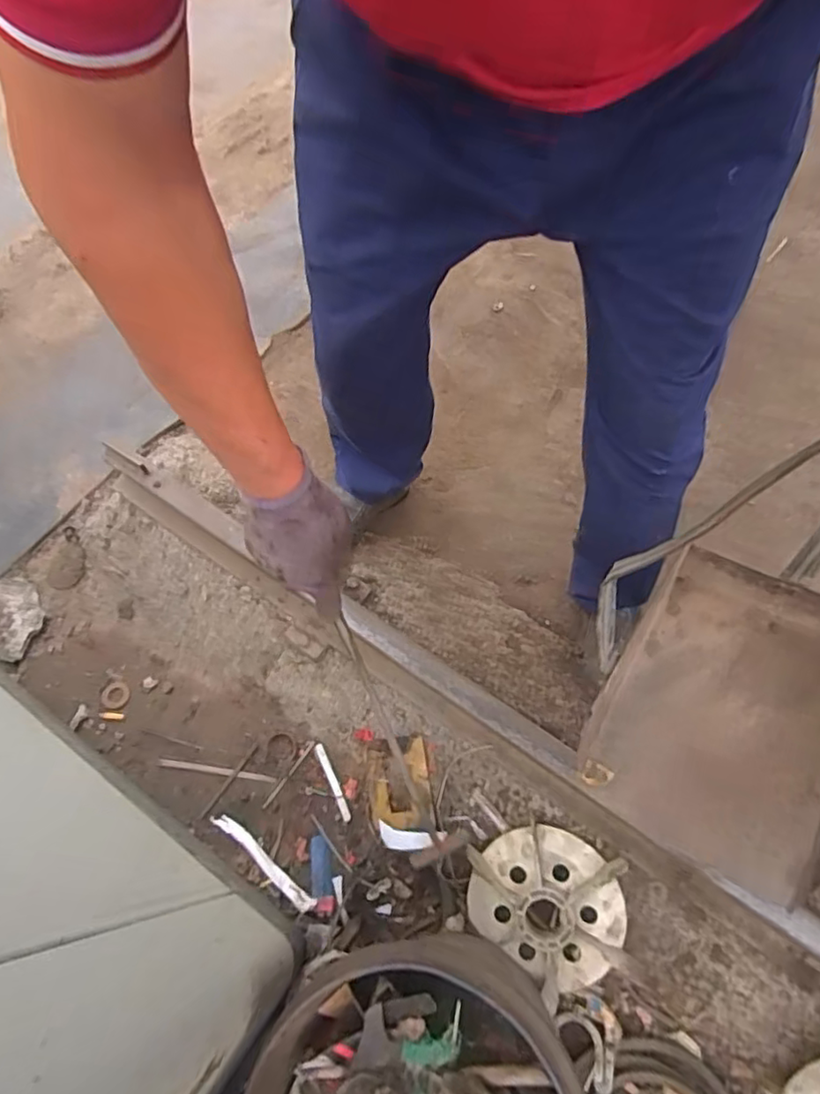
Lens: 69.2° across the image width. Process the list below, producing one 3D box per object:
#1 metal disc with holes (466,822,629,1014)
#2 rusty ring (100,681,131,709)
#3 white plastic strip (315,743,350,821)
[{"bbox_3d":[0.186,0.476,0.804,0.205,0.029,0.193,-3,76,13],"label":"metal disc with holes"},{"bbox_3d":[-0.493,0.249,0.997,0.045,0.007,0.045,1,64,-2],"label":"rusty ring"},{"bbox_3d":[-0.121,0.367,0.931,0.014,0.011,0.122,-22,67,-12],"label":"white plastic strip"}]

